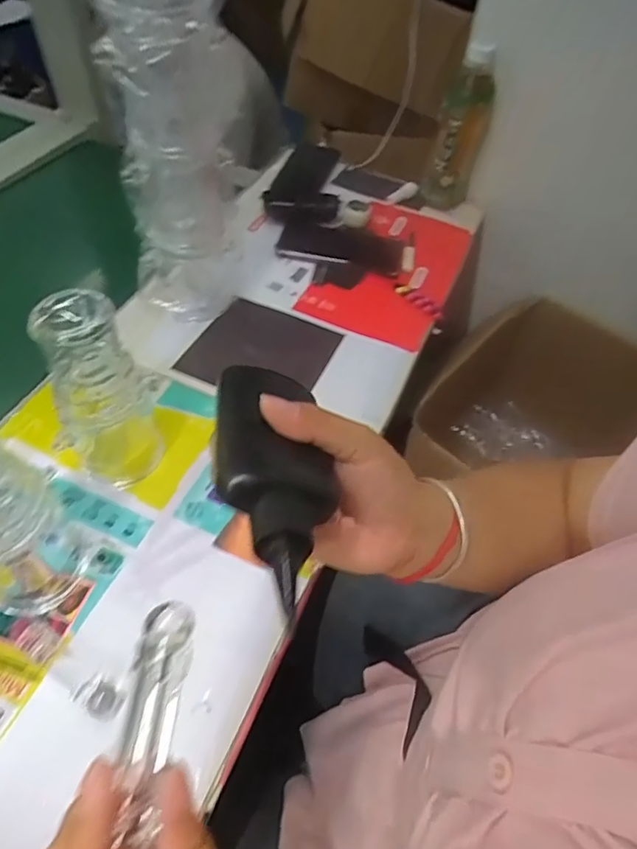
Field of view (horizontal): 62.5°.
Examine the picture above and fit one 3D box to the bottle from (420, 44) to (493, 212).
[{"bbox_3d":[0.195,-0.403,0.721,0.065,0.196,0.073,15,53,5],"label":"bottle"}]

